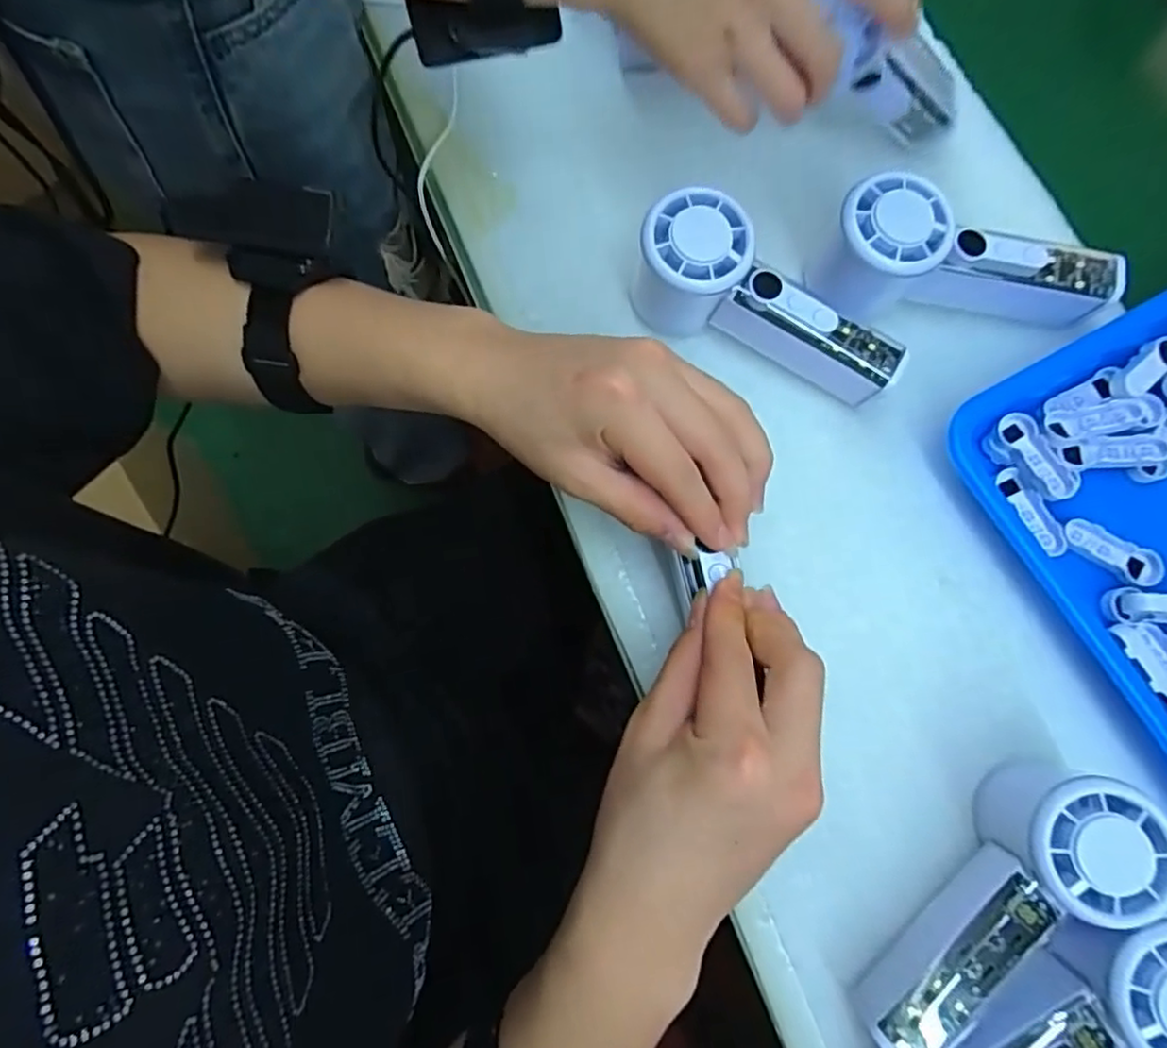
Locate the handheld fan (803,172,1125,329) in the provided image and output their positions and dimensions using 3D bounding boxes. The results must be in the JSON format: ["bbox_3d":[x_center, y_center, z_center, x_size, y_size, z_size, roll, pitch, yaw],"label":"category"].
[{"bbox_3d":[0.202,-0.142,0.352,0.157,0.057,0.061,4,79,-12],"label":"handheld fan"}]

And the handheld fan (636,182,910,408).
[{"bbox_3d":[0.100,-0.120,0.347,0.149,0.059,0.058,21,80,5],"label":"handheld fan"}]

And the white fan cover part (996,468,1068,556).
[{"bbox_3d":[0.242,-0.006,0.350,0.012,0.010,0.051,-23,79,-3],"label":"white fan cover part"}]

